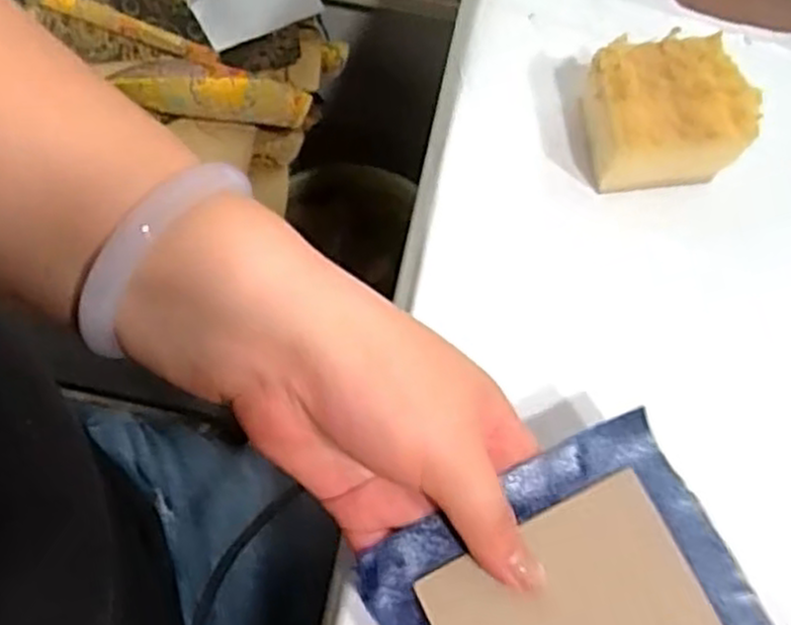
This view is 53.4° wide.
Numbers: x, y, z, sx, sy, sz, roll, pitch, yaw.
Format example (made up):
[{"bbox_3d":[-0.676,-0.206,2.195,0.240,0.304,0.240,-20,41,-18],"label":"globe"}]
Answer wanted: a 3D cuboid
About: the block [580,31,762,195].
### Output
[{"bbox_3d":[0.122,-0.091,0.365,0.071,0.043,0.054,-2,70,-1],"label":"block"}]

